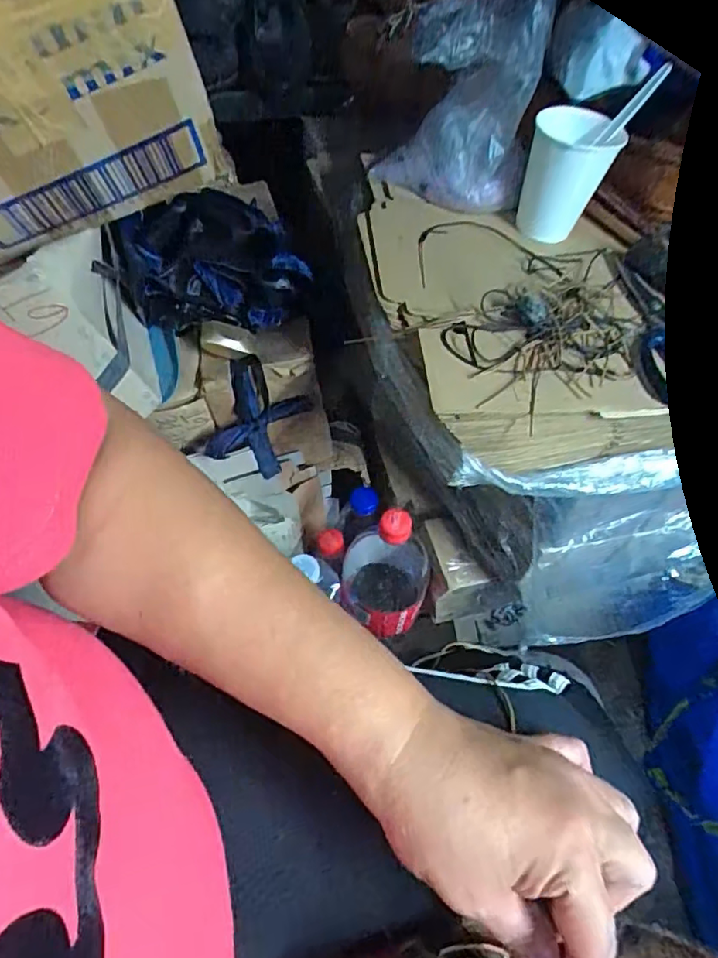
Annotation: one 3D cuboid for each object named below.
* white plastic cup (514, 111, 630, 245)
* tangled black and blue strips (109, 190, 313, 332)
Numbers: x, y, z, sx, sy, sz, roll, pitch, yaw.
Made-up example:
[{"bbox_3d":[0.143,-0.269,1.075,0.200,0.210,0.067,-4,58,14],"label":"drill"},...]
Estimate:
[{"bbox_3d":[0.177,-0.259,0.487,0.067,0.088,0.063,1,54,-2],"label":"white plastic cup"},{"bbox_3d":[-0.131,-0.195,0.516,0.160,0.115,0.053,-5,55,-7],"label":"tangled black and blue strips"}]

